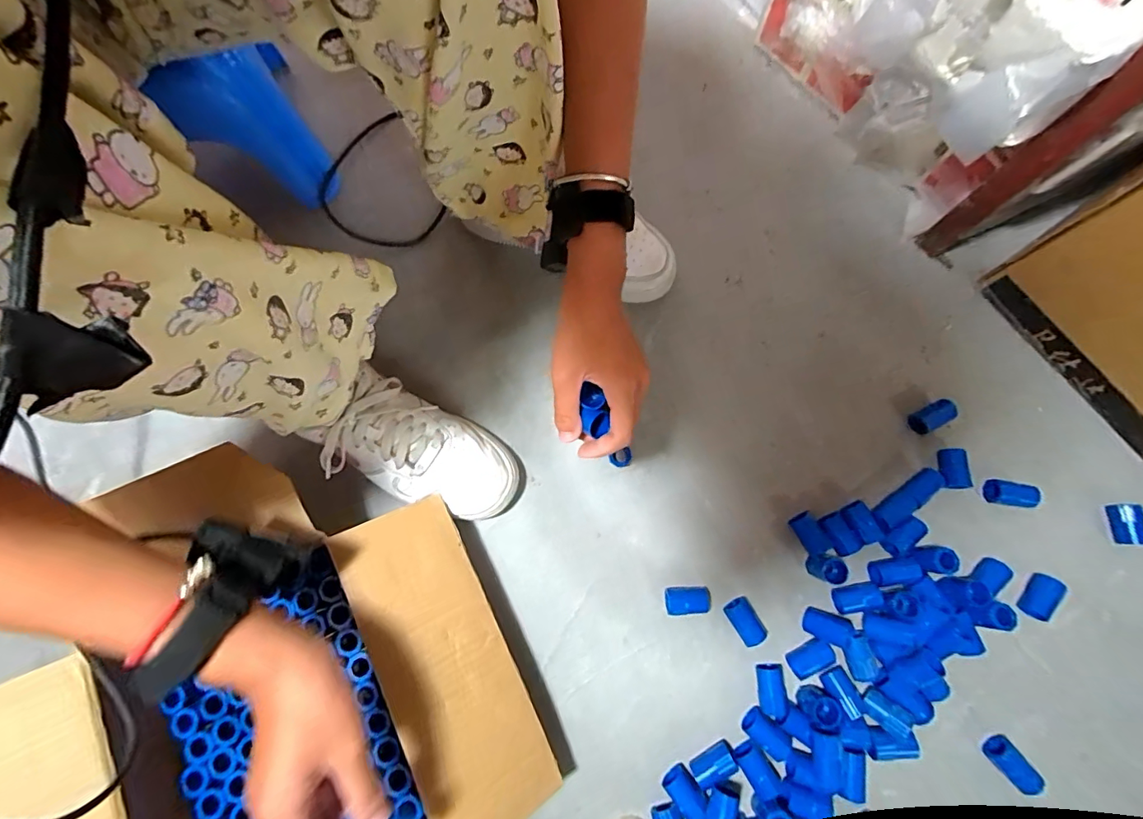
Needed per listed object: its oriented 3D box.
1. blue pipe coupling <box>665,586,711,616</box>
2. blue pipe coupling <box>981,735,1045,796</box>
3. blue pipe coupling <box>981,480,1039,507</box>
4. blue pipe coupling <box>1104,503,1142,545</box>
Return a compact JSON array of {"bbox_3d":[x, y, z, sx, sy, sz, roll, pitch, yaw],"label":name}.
[{"bbox_3d":[0.112,0.183,0.461,0.043,0.019,0.023,-4,77,0],"label":"blue pipe coupling"},{"bbox_3d":[0.388,0.314,0.424,0.022,0.025,0.043,-34,79,-6],"label":"blue pipe coupling"},{"bbox_3d":[0.436,0.084,0.474,0.041,0.019,0.021,13,78,4],"label":"blue pipe coupling"},{"bbox_3d":[0.539,0.111,0.465,0.022,0.019,0.039,-3,77,0],"label":"blue pipe coupling"}]

